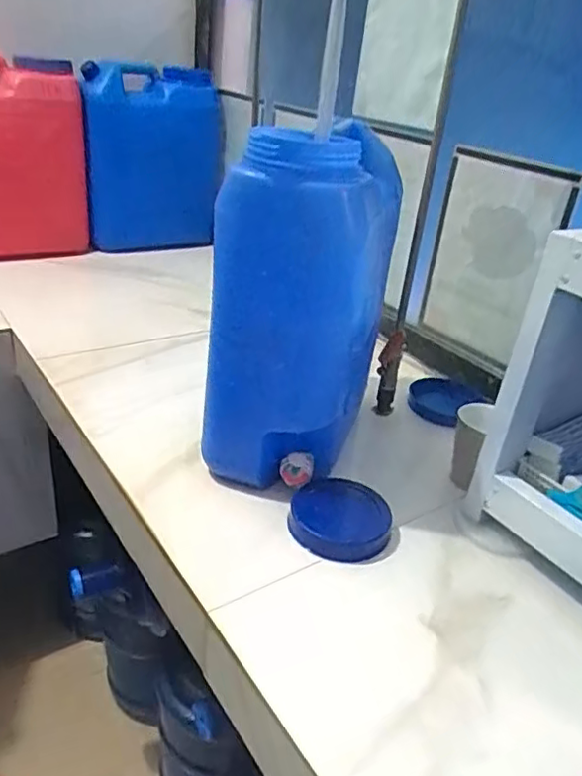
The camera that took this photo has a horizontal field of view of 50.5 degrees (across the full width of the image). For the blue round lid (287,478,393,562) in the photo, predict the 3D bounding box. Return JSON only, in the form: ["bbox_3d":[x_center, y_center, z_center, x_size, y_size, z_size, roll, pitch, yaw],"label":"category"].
[{"bbox_3d":[0.058,0.150,0.727,0.115,0.034,0.106,5,28,-3],"label":"blue round lid"}]

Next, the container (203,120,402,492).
[{"bbox_3d":[0.024,-0.111,0.780,0.181,0.389,0.279,12,29,10],"label":"container"}]

